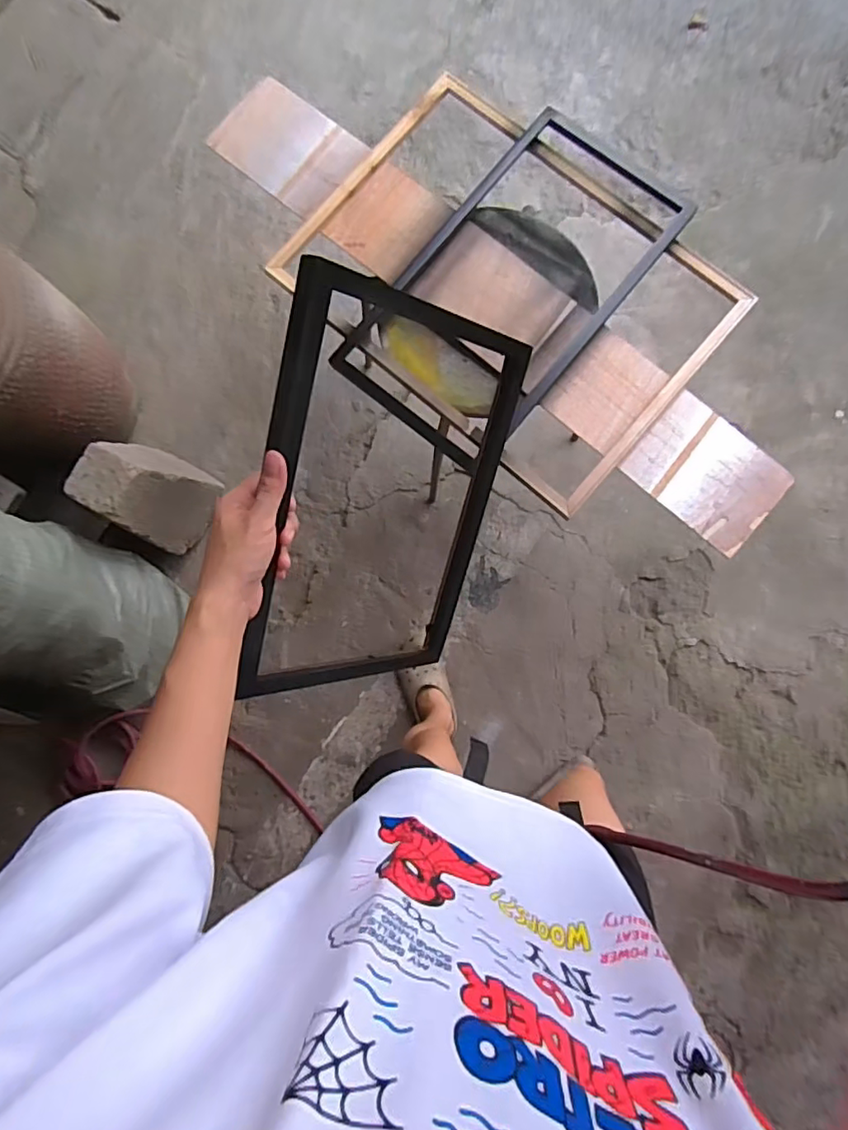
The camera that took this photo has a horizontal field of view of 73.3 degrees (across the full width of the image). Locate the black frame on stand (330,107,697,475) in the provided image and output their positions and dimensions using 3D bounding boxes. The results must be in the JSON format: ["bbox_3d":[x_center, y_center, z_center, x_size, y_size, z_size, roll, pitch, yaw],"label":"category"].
[{"bbox_3d":[0.151,-0.469,0.958,0.333,0.042,0.604,39,85,10],"label":"black frame on stand"}]

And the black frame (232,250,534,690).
[{"bbox_3d":[-0.035,-0.052,0.575,0.031,0.274,0.391,29,111,42],"label":"black frame"}]

